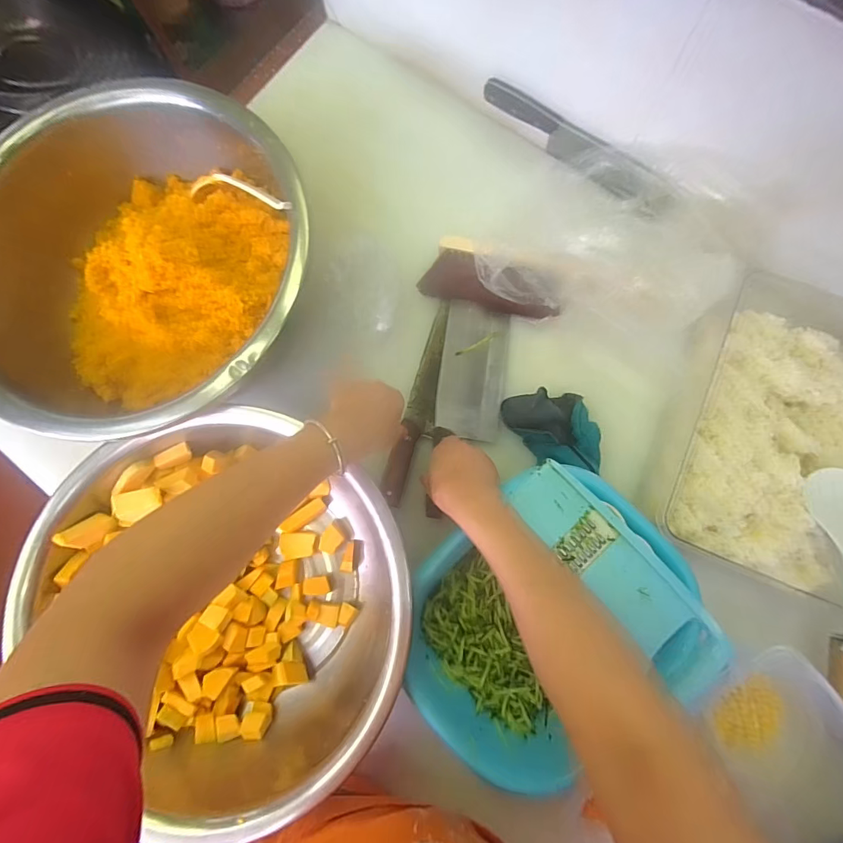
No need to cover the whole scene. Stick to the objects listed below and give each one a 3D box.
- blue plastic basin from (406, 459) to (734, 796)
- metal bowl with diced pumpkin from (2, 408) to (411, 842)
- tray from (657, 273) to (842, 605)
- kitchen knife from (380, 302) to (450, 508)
[{"bbox_3d":[0.144,0.228,0.506,0.319,0.108,0.276,-39,81,-4],"label":"blue plastic basin"},{"bbox_3d":[-0.214,0.199,0.533,0.378,0.149,0.414,0,81,3],"label":"metal bowl with diced pumpkin"},{"bbox_3d":[0.462,0.003,0.534,0.251,0.061,0.373,19,82,6],"label":"tray"},{"bbox_3d":[0.002,-0.028,0.614,0.041,0.015,0.293,15,82,5],"label":"kitchen knife"}]

